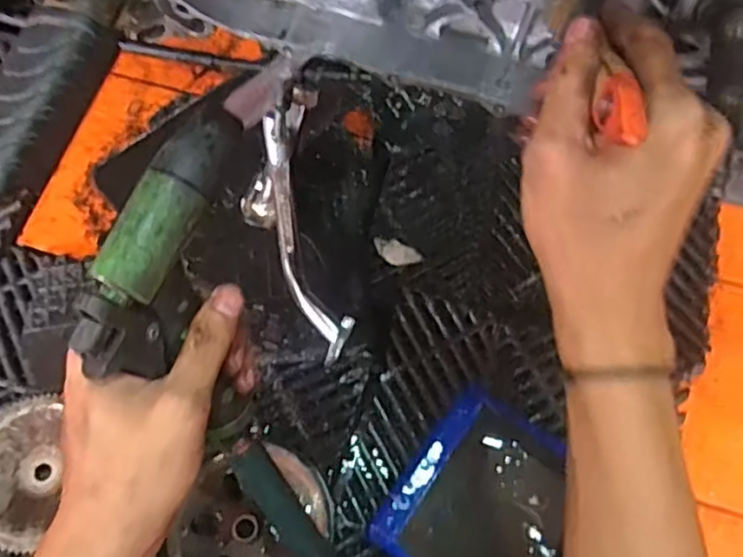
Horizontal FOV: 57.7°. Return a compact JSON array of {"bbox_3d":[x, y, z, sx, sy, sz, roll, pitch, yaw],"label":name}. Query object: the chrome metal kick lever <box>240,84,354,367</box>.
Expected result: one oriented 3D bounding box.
[{"bbox_3d":[-0.067,-0.033,0.549,0.075,0.129,0.201,-9,69,-5],"label":"chrome metal kick lever"}]

